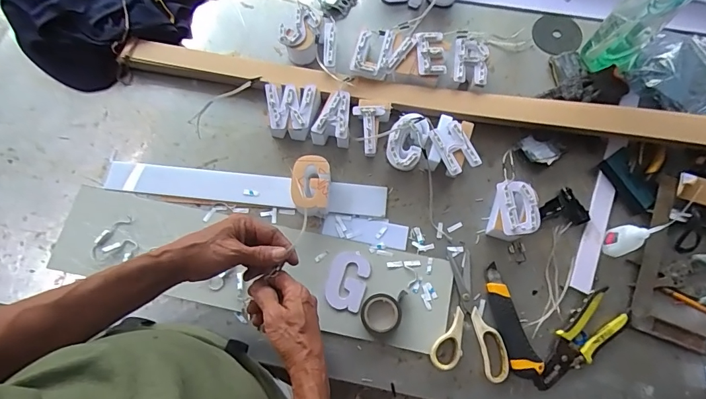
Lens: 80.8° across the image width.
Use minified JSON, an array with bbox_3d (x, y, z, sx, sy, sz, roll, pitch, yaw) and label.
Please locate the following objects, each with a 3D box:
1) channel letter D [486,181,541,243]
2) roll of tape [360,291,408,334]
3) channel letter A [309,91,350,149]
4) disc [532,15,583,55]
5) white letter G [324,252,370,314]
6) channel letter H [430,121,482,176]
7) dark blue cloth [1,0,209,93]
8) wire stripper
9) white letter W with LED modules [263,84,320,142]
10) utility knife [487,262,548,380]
[{"bbox_3d":[0.244,0.018,0.643,0.069,0.049,0.087,-3,73,0],"label":"channel letter D"},{"bbox_3d":[0.047,0.164,0.602,0.070,0.019,0.054,-9,74,-2],"label":"roll of tape"},{"bbox_3d":[-0.034,-0.134,0.690,0.061,0.051,0.082,6,74,3],"label":"channel letter A"},{"bbox_3d":[0.378,-0.310,0.772,0.093,0.009,0.093,-1,63,2],"label":"disc"},{"bbox_3d":[-0.008,0.123,0.630,0.058,0.010,0.087,17,74,6],"label":"white letter G"},{"bbox_3d":[0.160,-0.082,0.652,0.052,0.015,0.080,-24,75,-6],"label":"channel letter H"},{"bbox_3d":[-0.436,-0.361,0.747,0.339,0.068,0.264,-34,76,-9],"label":"dark blue cloth"},{"bbox_3d":[0.323,0.206,0.597,0.170,0.021,0.061,-41,77,-10],"label":"wire stripper"},{"bbox_3d":[-0.099,-0.146,0.690,0.084,0.046,0.079,0,74,1],"label":"white letter W with LED modules"},{"bbox_3d":[0.229,0.177,0.607,0.039,0.024,0.160,-15,74,-4],"label":"utility knife"}]

